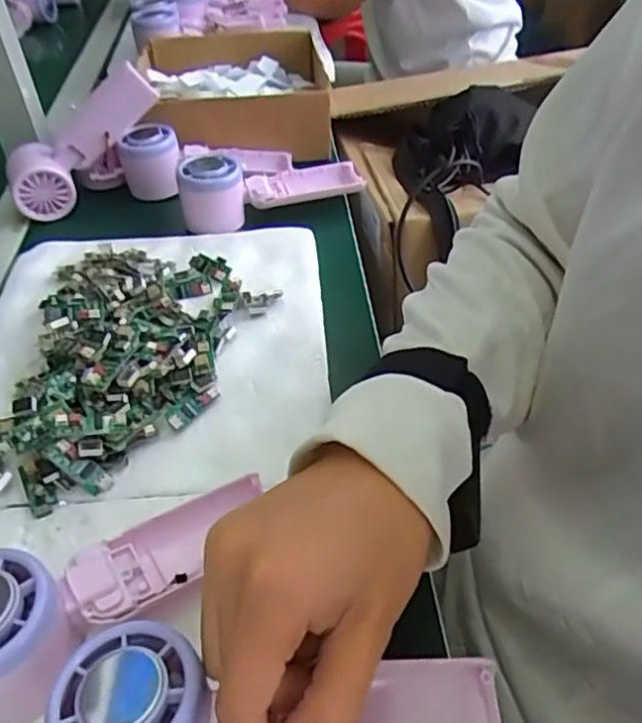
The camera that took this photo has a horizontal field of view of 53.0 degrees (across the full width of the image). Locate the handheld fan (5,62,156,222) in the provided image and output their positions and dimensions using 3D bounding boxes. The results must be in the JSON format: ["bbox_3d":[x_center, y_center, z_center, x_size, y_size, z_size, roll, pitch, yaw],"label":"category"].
[{"bbox_3d":[-0.224,-0.207,0.598,0.165,0.054,0.048,-44,51,4],"label":"handheld fan"}]

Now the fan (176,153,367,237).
[{"bbox_3d":[-0.045,-0.163,0.584,0.166,0.049,0.055,-17,45,-16],"label":"fan"}]

